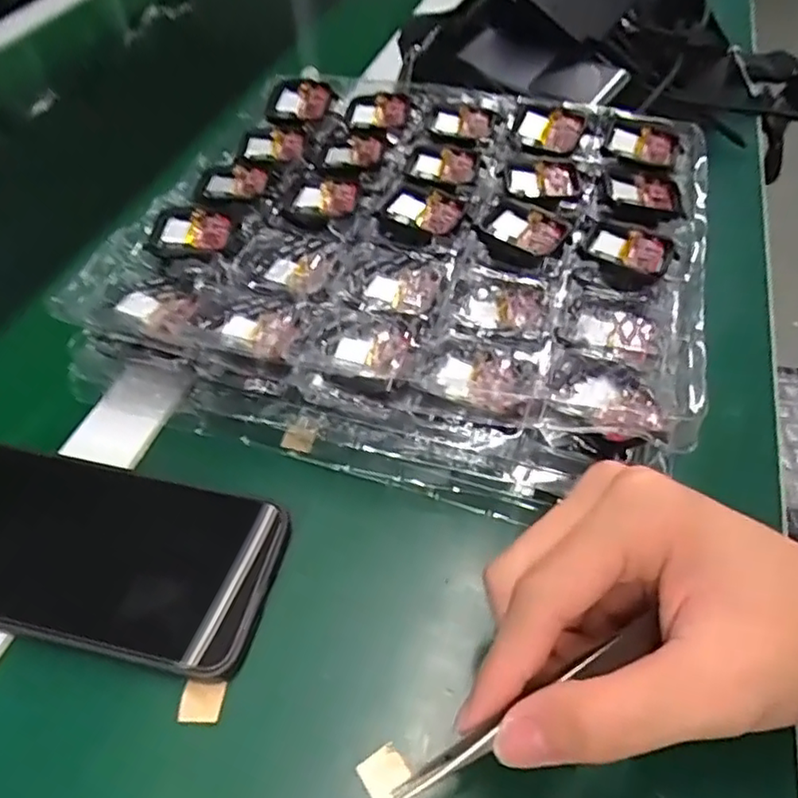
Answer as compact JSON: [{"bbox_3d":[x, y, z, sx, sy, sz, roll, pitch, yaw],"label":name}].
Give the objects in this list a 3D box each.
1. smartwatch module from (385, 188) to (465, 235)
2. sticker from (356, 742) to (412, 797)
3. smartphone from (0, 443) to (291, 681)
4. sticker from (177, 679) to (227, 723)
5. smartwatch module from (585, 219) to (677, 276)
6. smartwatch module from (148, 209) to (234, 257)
[{"bbox_3d":[0.014,-0.104,0.351,0.040,0.006,0.029,20,53,19],"label":"smartwatch module"},{"bbox_3d":[-0.005,0.132,0.225,0.016,0.004,0.015,-29,54,-21],"label":"sticker"},{"bbox_3d":[-0.134,0.064,0.275,0.160,0.008,0.077,10,51,9],"label":"smartphone"},{"bbox_3d":[-0.075,0.114,0.240,0.016,0.004,0.015,2,50,4],"label":"sticker"},{"bbox_3d":[0.117,-0.075,0.326,0.044,0.011,0.036,18,53,18],"label":"smartwatch module"},{"bbox_3d":[-0.114,-0.090,0.344,0.043,0.008,0.035,2,50,4],"label":"smartwatch module"}]

